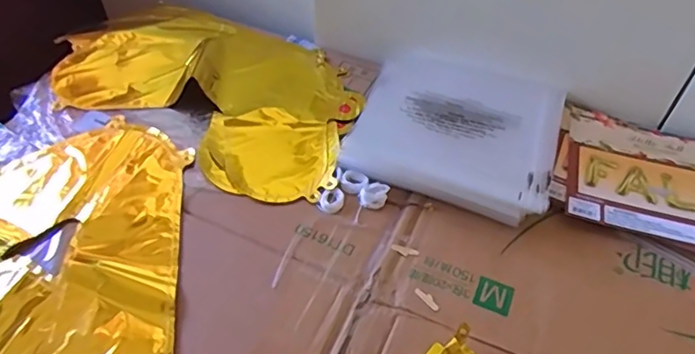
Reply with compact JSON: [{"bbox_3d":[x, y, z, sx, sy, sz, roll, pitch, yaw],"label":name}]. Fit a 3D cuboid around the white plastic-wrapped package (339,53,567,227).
[{"bbox_3d":[0.127,-0.061,0.629,0.218,0.025,0.207,17,53,13],"label":"white plastic-wrapped package"}]

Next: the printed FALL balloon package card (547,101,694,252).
[{"bbox_3d":[0.333,-0.003,0.598,0.204,0.008,0.169,17,53,13],"label":"printed FALL balloon package card"}]

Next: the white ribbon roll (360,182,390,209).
[{"bbox_3d":[0.028,0.020,0.580,0.027,0.010,0.029,0,51,0],"label":"white ribbon roll"}]

